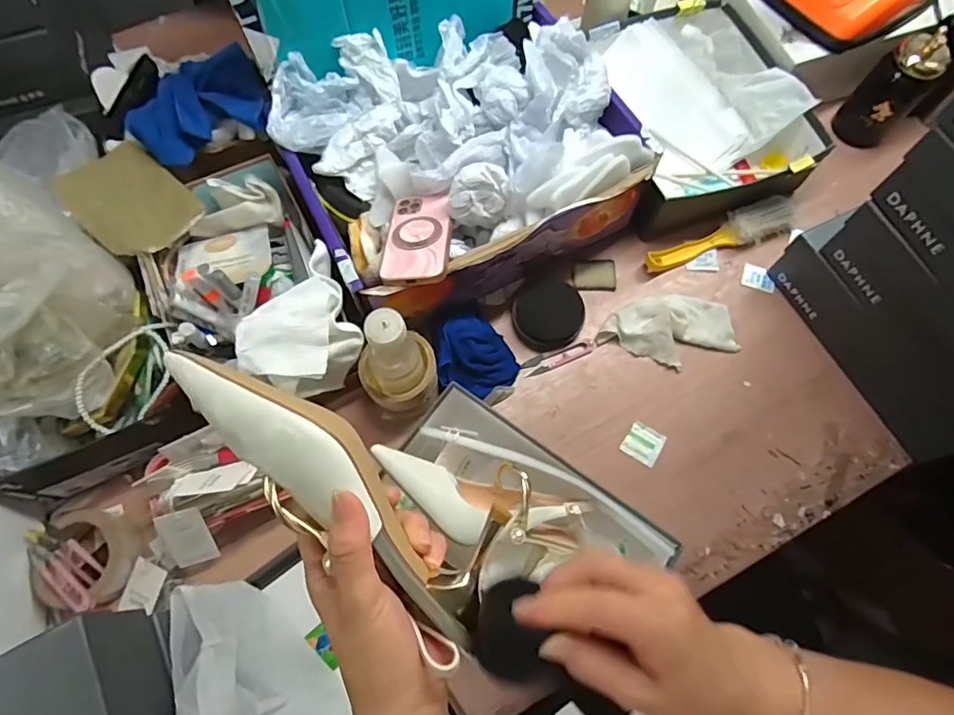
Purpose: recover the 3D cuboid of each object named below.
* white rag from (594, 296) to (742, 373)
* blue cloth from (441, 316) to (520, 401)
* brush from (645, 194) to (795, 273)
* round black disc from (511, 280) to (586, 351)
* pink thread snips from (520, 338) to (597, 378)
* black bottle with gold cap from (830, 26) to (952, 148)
[{"bbox_3d":[0.257,-0.041,0.707,0.166,0.024,0.103,22,71,8],"label":"white rag"},{"bbox_3d":[0.003,-0.001,0.678,0.102,0.060,0.110,6,70,3],"label":"blue cloth"},{"bbox_3d":[0.335,-0.167,0.748,0.214,0.032,0.052,-19,71,-7],"label":"brush"},{"bbox_3d":[0.096,-0.054,0.703,0.088,0.032,0.079,-28,72,-10],"label":"round black disc"},{"bbox_3d":[0.109,0.000,0.708,0.101,0.006,0.023,-20,71,-7],"label":"pink thread snips"},{"bbox_3d":[0.582,-0.373,0.758,0.072,0.158,0.077,-41,75,-14],"label":"black bottle with gold cap"}]

